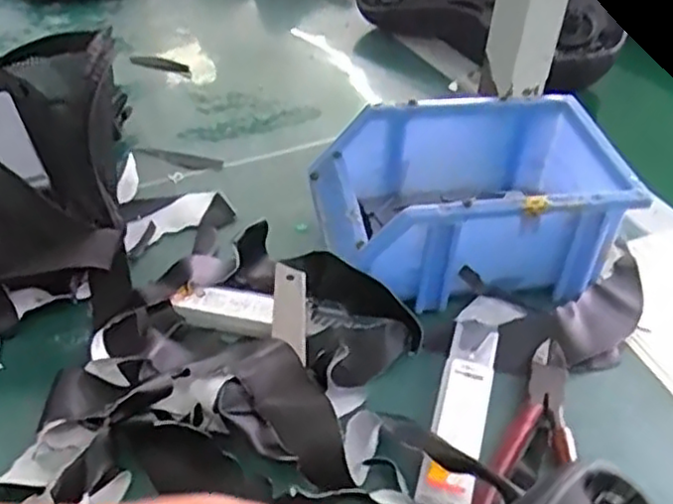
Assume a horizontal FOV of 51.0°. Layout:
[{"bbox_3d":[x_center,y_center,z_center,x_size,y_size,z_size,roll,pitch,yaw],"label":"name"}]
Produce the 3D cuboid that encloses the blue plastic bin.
[{"bbox_3d":[0.078,-0.037,0.442,0.170,0.067,0.123,-3,41,-9],"label":"blue plastic bin"}]

